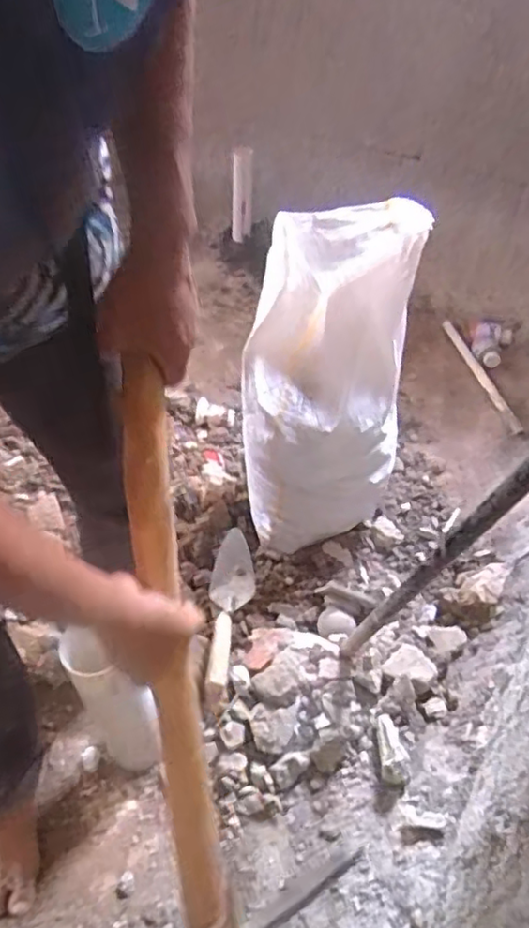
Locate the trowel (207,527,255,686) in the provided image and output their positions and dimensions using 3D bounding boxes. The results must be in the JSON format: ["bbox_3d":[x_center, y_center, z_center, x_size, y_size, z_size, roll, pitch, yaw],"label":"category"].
[{"bbox_3d":[-0.064,0.253,1.146,0.081,0.041,0.313,3,46,3],"label":"trowel"}]

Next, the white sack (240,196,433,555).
[{"bbox_3d":[0.101,-0.125,1.124,0.273,0.639,0.171,12,18,11],"label":"white sack"}]

